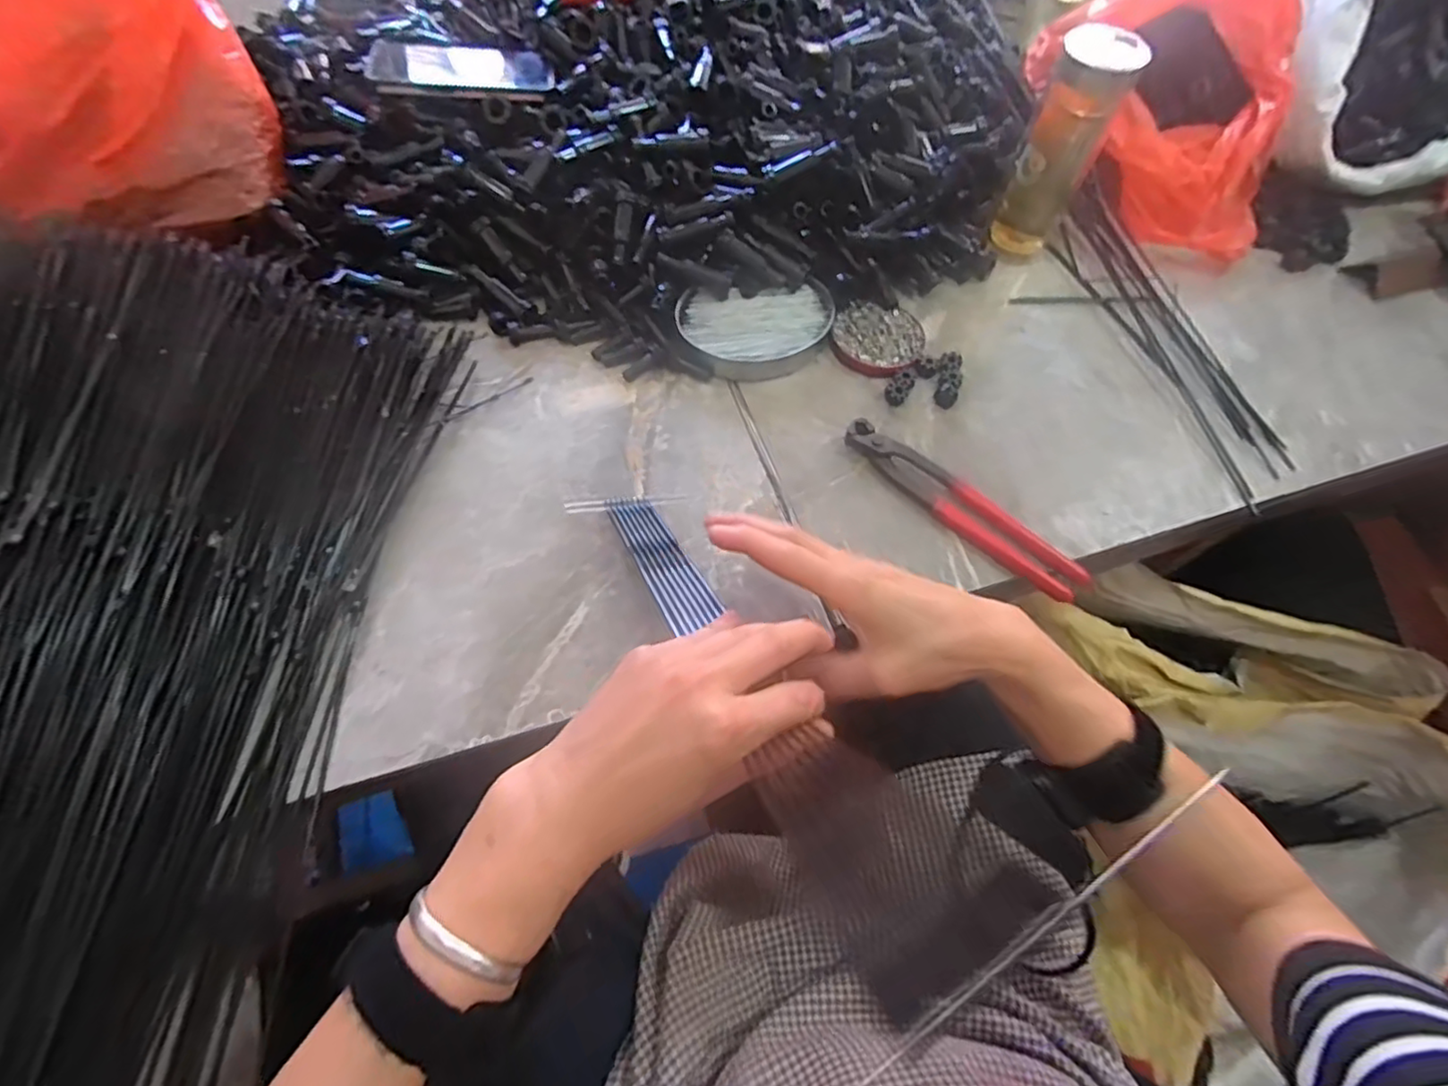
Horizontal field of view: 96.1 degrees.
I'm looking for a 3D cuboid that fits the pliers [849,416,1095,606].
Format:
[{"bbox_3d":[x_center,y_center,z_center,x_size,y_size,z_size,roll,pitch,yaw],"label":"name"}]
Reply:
[{"bbox_3d":[0.179,-0.029,0.494,0.200,0.015,0.041,41,67,17],"label":"pliers"}]

